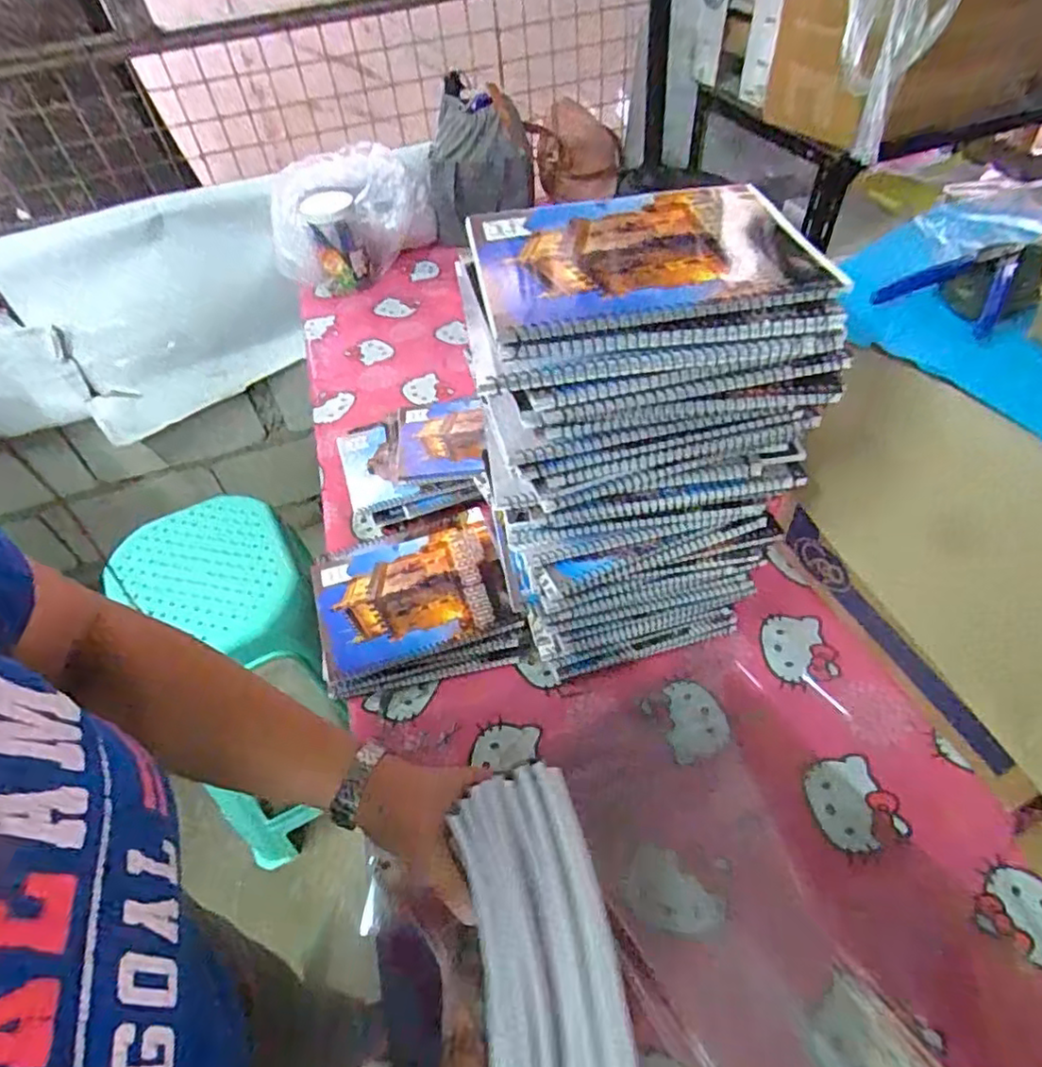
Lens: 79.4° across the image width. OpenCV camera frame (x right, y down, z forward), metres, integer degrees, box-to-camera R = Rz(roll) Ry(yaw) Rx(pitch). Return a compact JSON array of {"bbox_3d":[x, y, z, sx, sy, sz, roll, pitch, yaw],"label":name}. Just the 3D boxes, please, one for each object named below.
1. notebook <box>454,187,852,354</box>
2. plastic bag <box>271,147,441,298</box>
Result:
[{"bbox_3d":[0.078,-0.176,0.398,0.208,0.015,0.141,-9,49,-2],"label":"notebook"},{"bbox_3d":[-0.330,-0.647,1.267,0.196,0.200,0.311,29,58,28],"label":"plastic bag"}]

